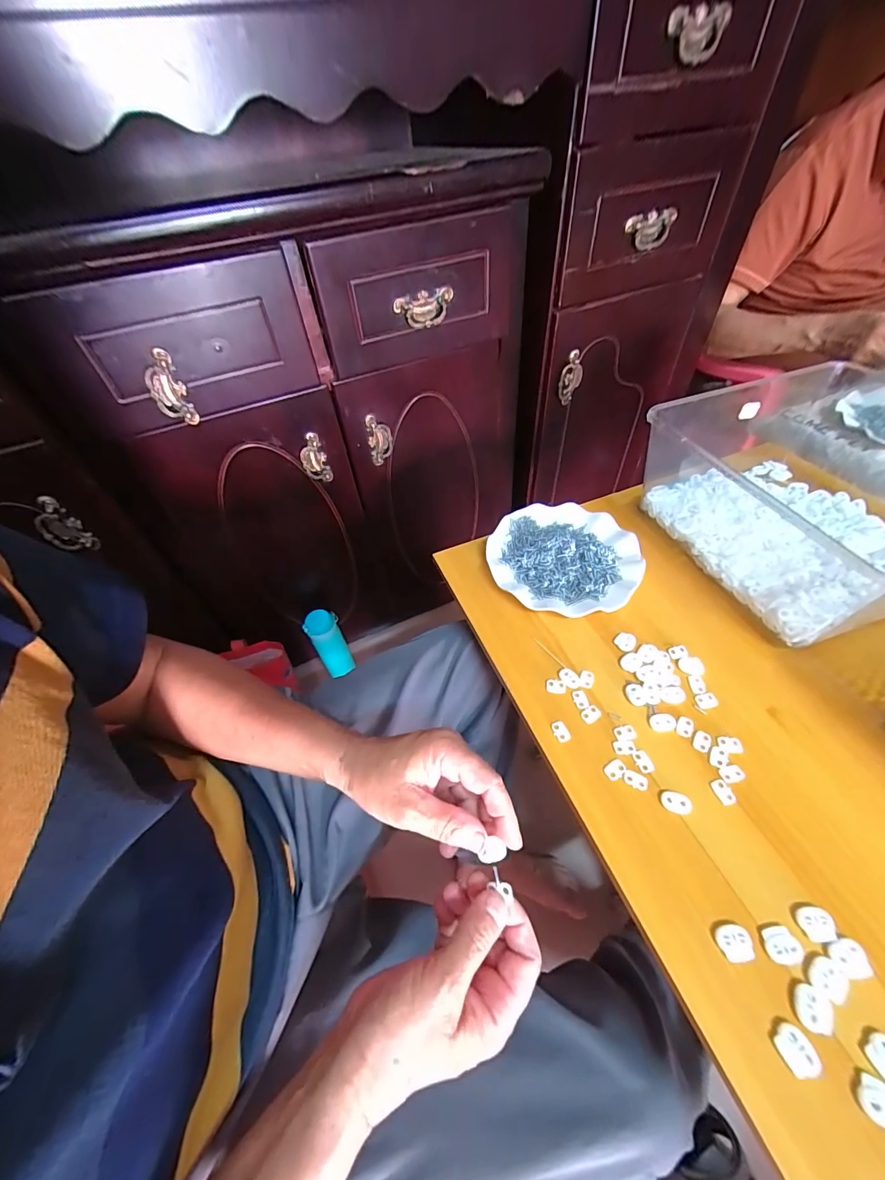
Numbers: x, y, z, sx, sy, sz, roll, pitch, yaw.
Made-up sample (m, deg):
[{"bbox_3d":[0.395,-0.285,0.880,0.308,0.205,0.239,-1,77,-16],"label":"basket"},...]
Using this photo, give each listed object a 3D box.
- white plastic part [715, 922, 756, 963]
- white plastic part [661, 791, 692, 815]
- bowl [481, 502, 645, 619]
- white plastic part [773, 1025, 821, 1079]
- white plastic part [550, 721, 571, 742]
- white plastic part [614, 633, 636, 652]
[{"bbox_3d":[0.204,0.246,0.286,0.021,0.005,0.020,-10,50,-4],"label":"white plastic part"},{"bbox_3d":[0.196,0.178,0.344,0.022,0.004,0.015,9,51,12],"label":"white plastic part"},{"bbox_3d":[0.150,-0.040,0.518,0.178,0.026,0.172,-2,50,3],"label":"bowl"},{"bbox_3d":[0.218,0.282,0.251,0.020,0.004,0.022,-17,51,-10],"label":"white plastic part"},{"bbox_3d":[0.112,0.135,0.391,0.014,0.004,0.019,-13,50,-7],"label":"white plastic part"},{"bbox_3d":[0.199,0.056,0.448,0.021,0.005,0.022,-2,50,3],"label":"white plastic part"}]

